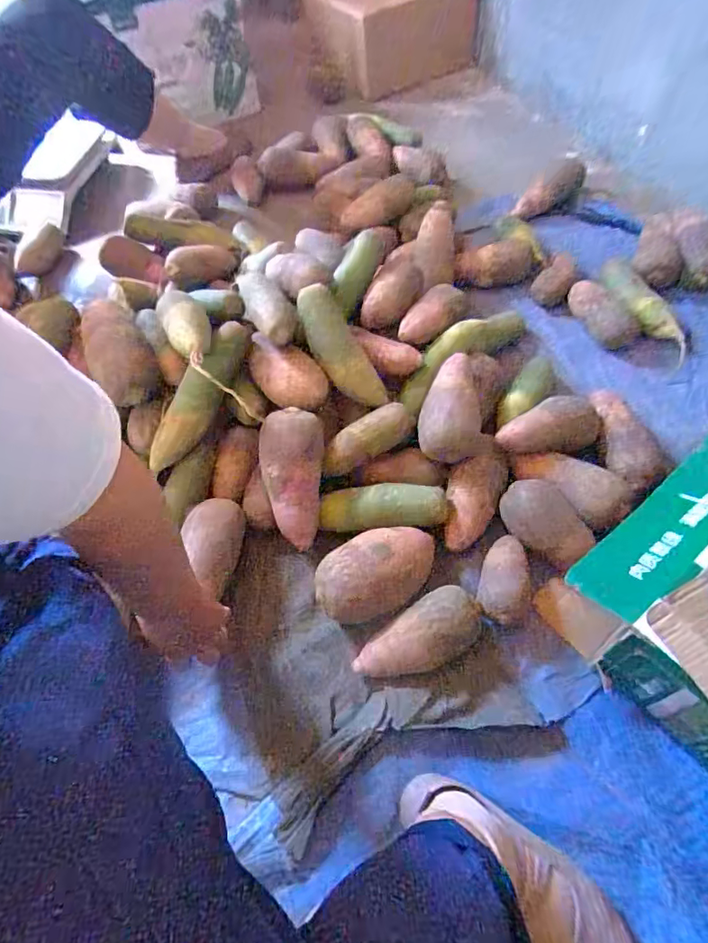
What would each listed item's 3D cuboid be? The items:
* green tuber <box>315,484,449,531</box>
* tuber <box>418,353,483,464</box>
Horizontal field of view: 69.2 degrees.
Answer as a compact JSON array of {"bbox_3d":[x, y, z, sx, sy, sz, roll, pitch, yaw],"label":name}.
[{"bbox_3d":[0.035,0.046,0.668,0.160,0.046,0.053,1,57,5],"label":"green tuber"},{"bbox_3d":[0.129,-0.087,0.694,0.079,0.067,0.150,4,58,8],"label":"tuber"}]

